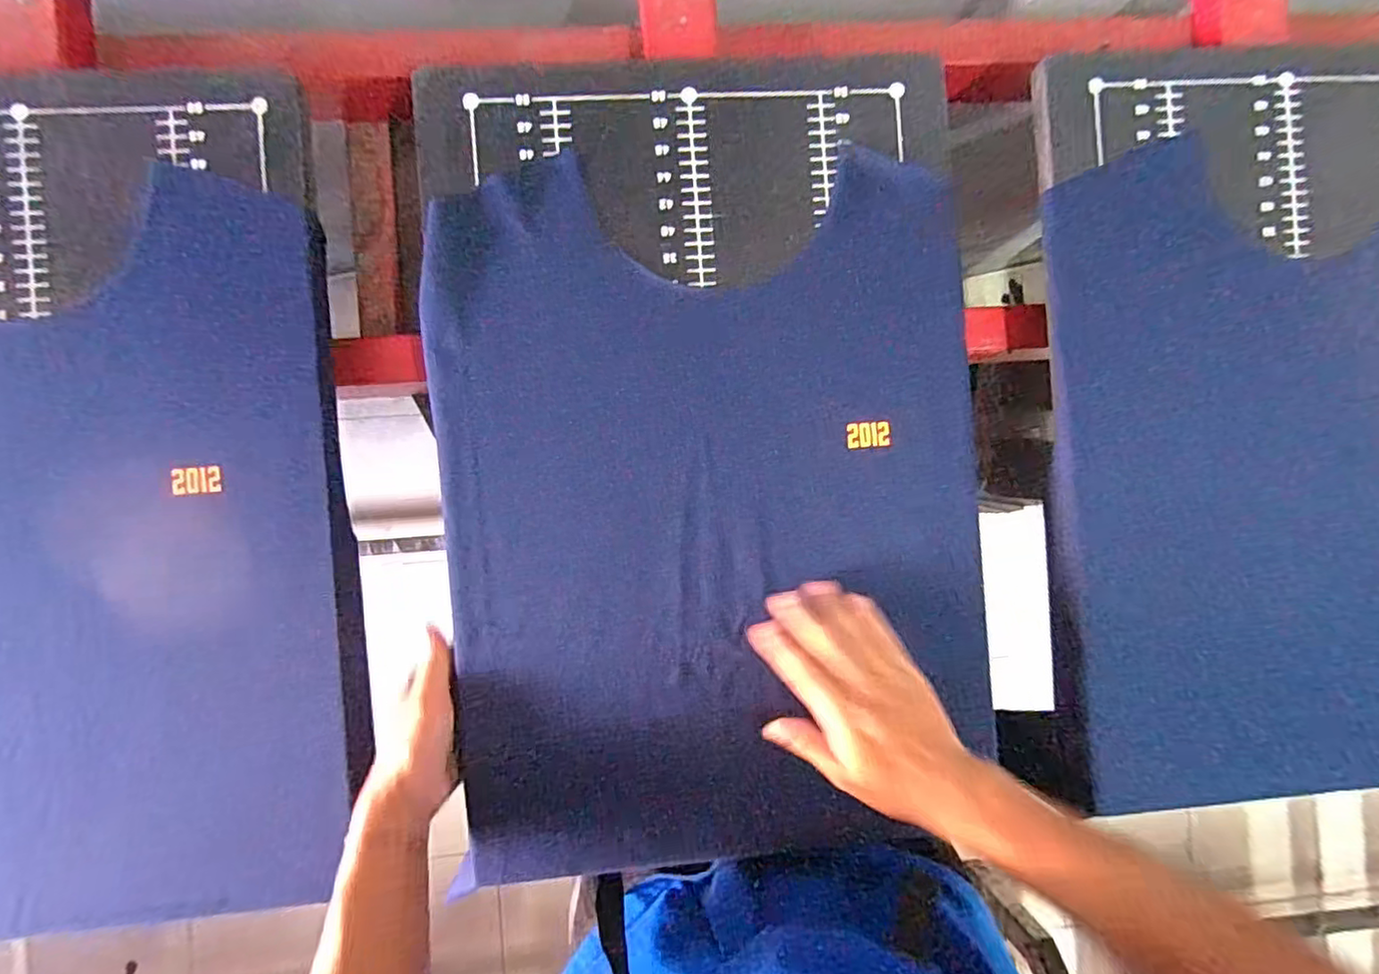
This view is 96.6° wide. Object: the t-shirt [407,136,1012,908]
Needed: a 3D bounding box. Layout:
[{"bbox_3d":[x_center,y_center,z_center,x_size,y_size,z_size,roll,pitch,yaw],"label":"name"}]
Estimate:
[{"bbox_3d":[0.020,0.018,0.452,0.390,0.045,0.491,-5,89,-4],"label":"t-shirt"}]

